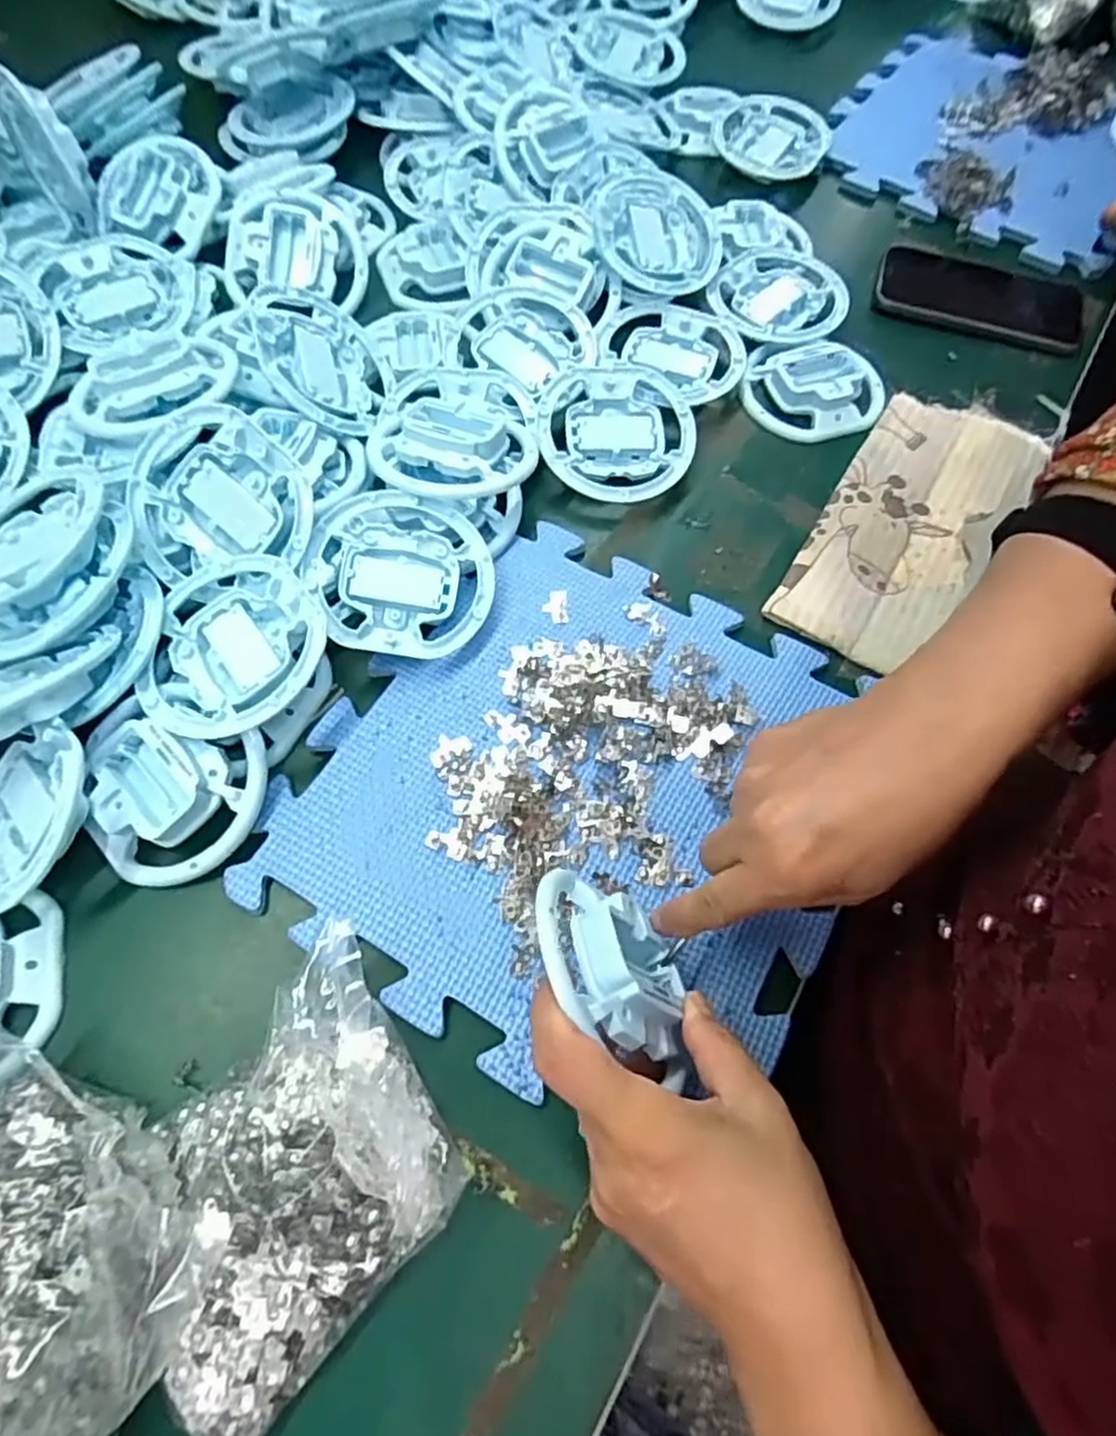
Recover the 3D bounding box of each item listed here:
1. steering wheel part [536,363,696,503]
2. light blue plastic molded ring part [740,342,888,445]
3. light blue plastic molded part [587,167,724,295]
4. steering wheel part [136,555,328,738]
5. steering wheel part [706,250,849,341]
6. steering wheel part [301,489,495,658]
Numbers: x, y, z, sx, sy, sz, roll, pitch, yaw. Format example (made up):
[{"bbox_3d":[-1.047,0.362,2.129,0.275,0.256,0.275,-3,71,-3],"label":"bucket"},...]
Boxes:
[{"bbox_3d":[0.039,-0.191,0.484,0.102,0.027,0.099,11,66,5],"label":"steering wheel part"},{"bbox_3d":[0.187,-0.236,0.518,0.103,0.018,0.077,-6,65,-3],"label":"light blue plastic molded ring part"},{"bbox_3d":[0.074,-0.365,0.543,0.100,0.008,0.104,4,76,-15],"label":"light blue plastic molded part"},{"bbox_3d":[-0.169,-0.038,0.383,0.093,0.023,0.100,0,65,0],"label":"steering wheel part"},{"bbox_3d":[0.169,-0.321,0.554,0.098,0.019,0.101,1,65,-2],"label":"steering wheel part"},{"bbox_3d":[-0.090,-0.080,0.419,0.099,0.040,0.095,0,65,0],"label":"steering wheel part"}]

